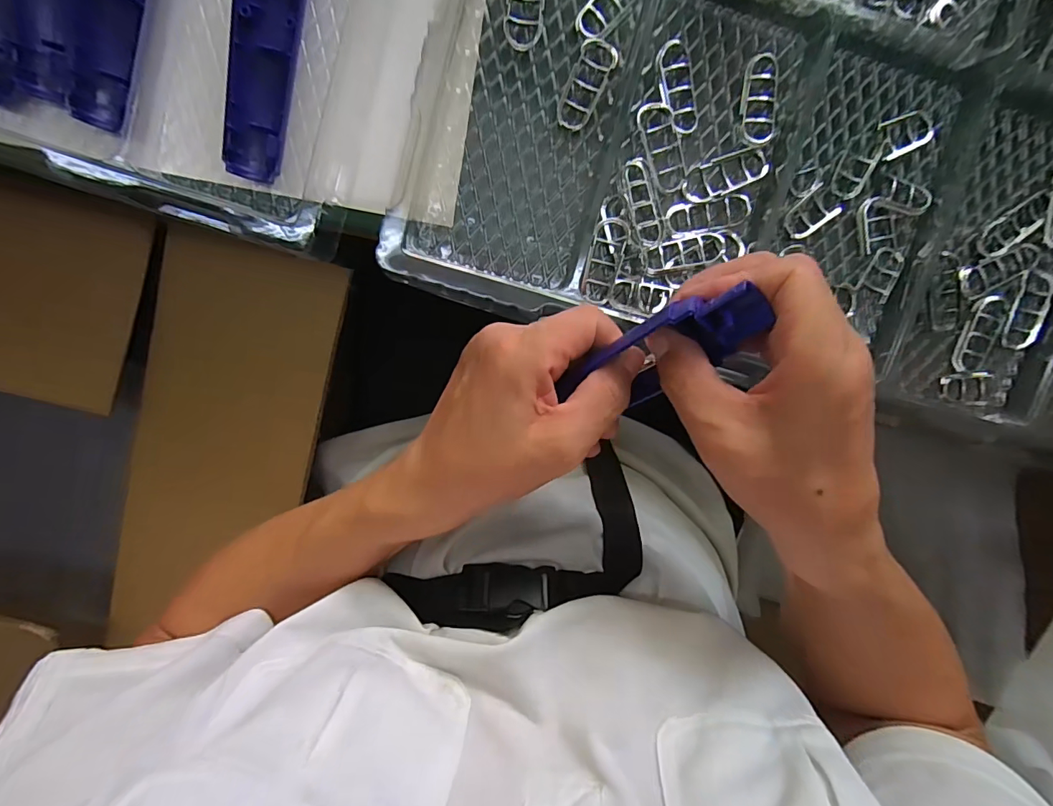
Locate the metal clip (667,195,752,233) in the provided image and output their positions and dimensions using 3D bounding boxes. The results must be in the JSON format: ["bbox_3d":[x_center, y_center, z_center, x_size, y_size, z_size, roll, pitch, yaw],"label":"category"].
[{"bbox_3d":[0.115,-0.119,0.302,0.052,0.008,0.019,-9,103,3],"label":"metal clip"}]

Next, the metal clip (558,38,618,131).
[{"bbox_3d":[0.037,-0.192,0.287,0.022,0.009,0.052,23,96,-7],"label":"metal clip"}]

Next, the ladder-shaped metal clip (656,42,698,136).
[{"bbox_3d":[0.094,-0.192,0.291,0.024,0.008,0.052,-13,99,-2],"label":"ladder-shaped metal clip"}]

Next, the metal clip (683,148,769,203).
[{"bbox_3d":[0.124,-0.143,0.297,0.054,0.007,0.022,-22,99,0],"label":"metal clip"}]

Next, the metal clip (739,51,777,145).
[{"bbox_3d":[0.145,-0.185,0.293,0.022,0.009,0.051,2,98,-4],"label":"metal clip"}]

